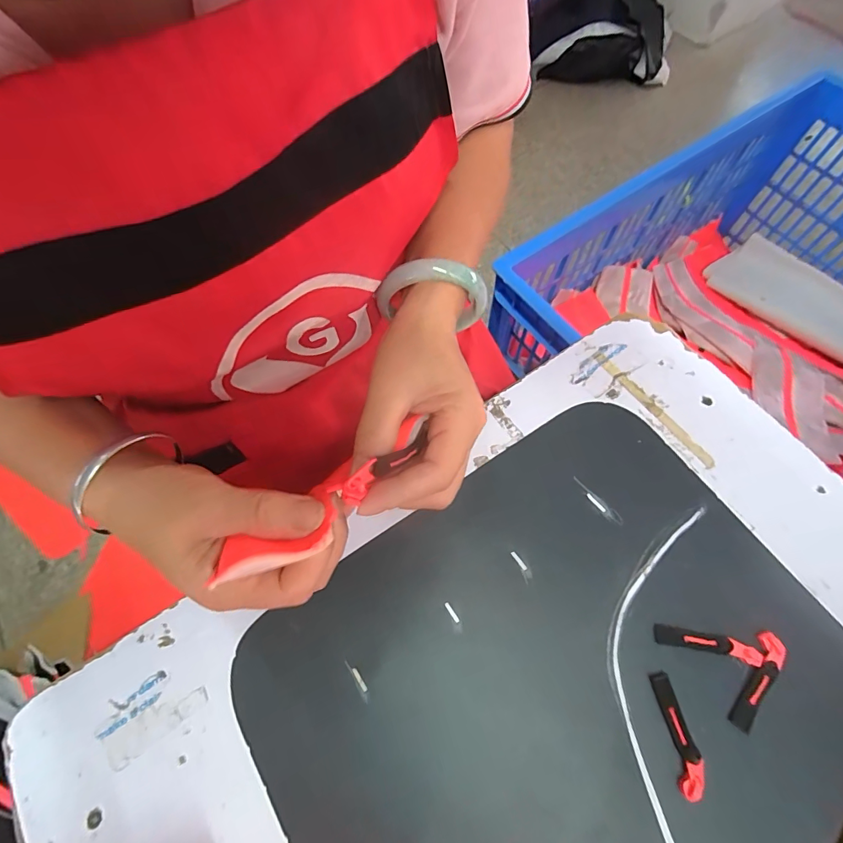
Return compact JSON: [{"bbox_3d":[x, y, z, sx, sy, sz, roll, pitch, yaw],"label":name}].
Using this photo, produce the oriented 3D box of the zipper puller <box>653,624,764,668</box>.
[{"bbox_3d":[0.199,0.154,0.297,0.067,0.005,0.014,11,67,7],"label":"zipper puller"}]

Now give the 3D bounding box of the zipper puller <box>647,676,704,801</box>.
[{"bbox_3d":[0.168,0.203,0.278,0.017,0.007,0.067,-6,66,0],"label":"zipper puller"}]

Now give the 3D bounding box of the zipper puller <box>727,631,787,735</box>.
[{"bbox_3d":[0.229,0.176,0.289,0.016,0.009,0.066,33,71,15],"label":"zipper puller"}]

